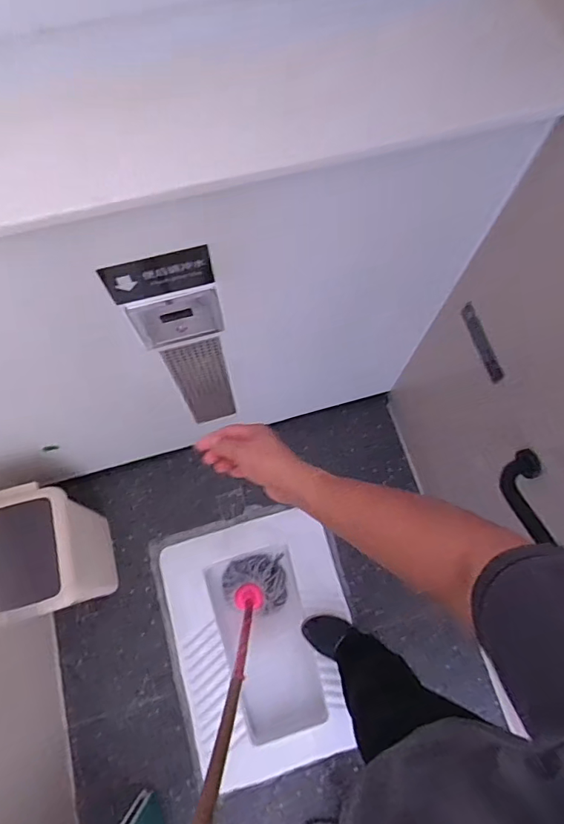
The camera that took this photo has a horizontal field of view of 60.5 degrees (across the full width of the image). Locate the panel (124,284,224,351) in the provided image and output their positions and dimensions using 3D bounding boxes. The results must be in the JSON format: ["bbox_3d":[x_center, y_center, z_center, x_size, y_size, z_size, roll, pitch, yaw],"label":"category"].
[{"bbox_3d":[-0.158,-0.139,0.745,0.132,0.132,0.018,-15,73,-3],"label":"panel"}]

